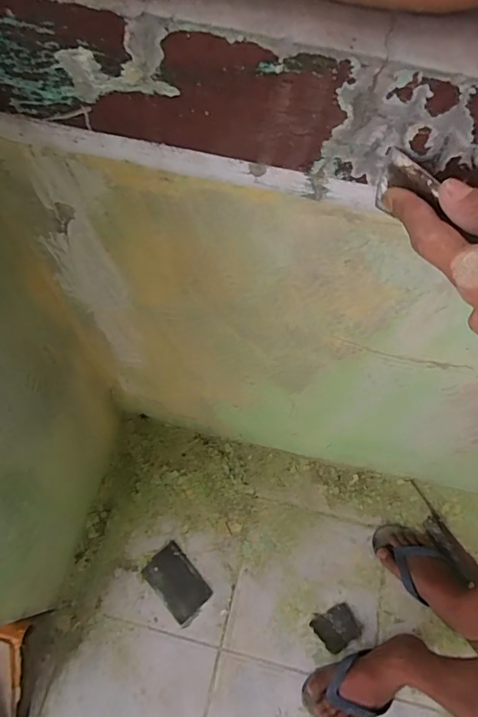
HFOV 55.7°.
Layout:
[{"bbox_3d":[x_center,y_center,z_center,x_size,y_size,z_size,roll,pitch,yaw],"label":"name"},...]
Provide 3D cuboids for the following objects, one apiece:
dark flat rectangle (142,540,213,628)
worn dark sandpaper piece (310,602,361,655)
[{"bbox_3d":[-0.130,0.472,0.955,0.090,0.004,0.143,-39,71,-21],"label":"dark flat rectangle"},{"bbox_3d":[0.200,0.552,0.928,0.085,0.011,0.071,-23,66,-15],"label":"worn dark sandpaper piece"}]

